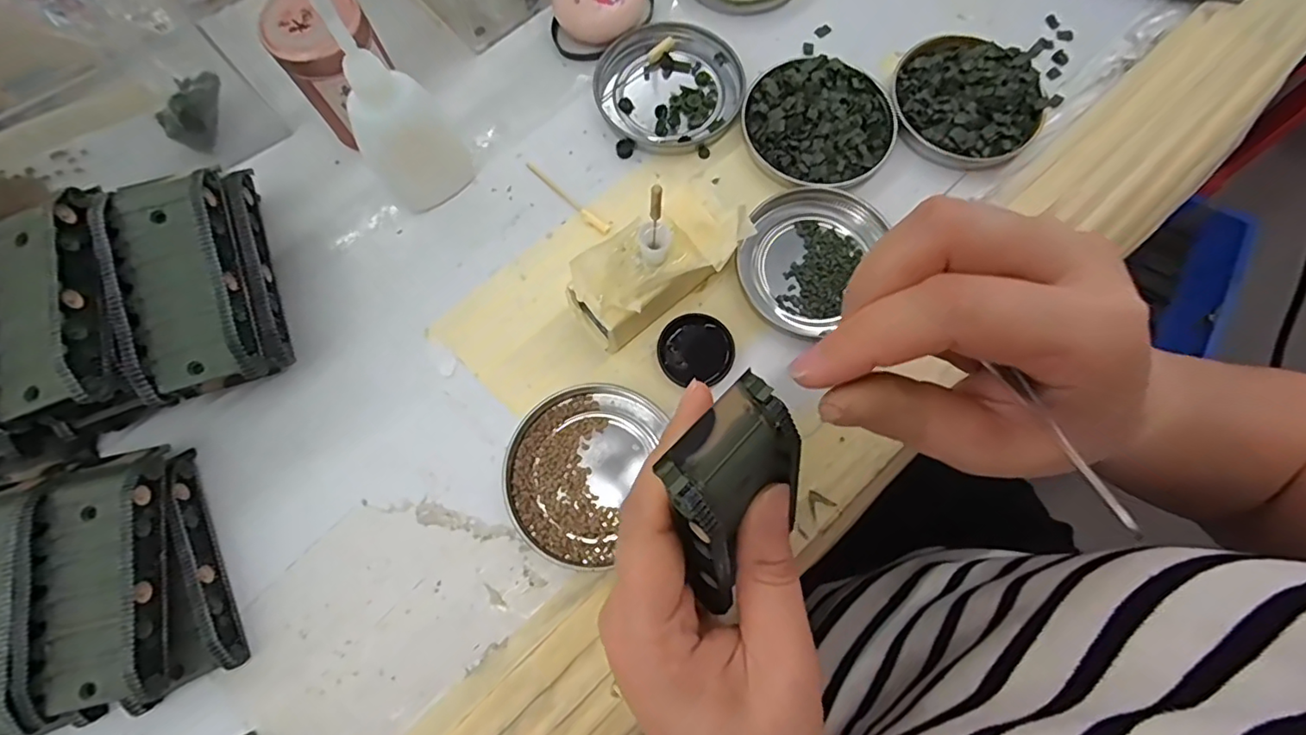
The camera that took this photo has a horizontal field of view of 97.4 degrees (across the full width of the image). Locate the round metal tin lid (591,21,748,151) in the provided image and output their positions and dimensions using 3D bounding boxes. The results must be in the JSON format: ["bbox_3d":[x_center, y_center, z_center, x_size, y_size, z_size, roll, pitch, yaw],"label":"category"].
[{"bbox_3d":[0.009,-0.155,0.314,0.077,0.007,0.075,0,75,0],"label":"round metal tin lid"}]

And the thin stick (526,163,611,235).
[{"bbox_3d":[-0.046,-0.089,0.298,0.060,0.004,0.006,40,79,10],"label":"thin stick"}]

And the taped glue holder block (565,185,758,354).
[{"bbox_3d":[0.002,-0.046,0.266,0.087,0.041,0.044,-42,78,-10],"label":"taped glue holder block"}]

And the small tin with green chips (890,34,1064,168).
[{"bbox_3d":[0.167,-0.142,0.303,0.077,0.017,0.079,0,75,0],"label":"small tin with green chips"}]

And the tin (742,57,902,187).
[{"bbox_3d":[0.087,-0.130,0.302,0.077,0.013,0.075,0,75,0],"label":"tin"}]

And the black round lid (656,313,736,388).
[{"bbox_3d":[0.020,-0.008,0.273,0.035,0.006,0.033,0,75,0],"label":"black round lid"}]

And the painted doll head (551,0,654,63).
[{"bbox_3d":[-0.028,-0.197,0.317,0.055,0.023,0.046,-3,75,0],"label":"painted doll head"}]

